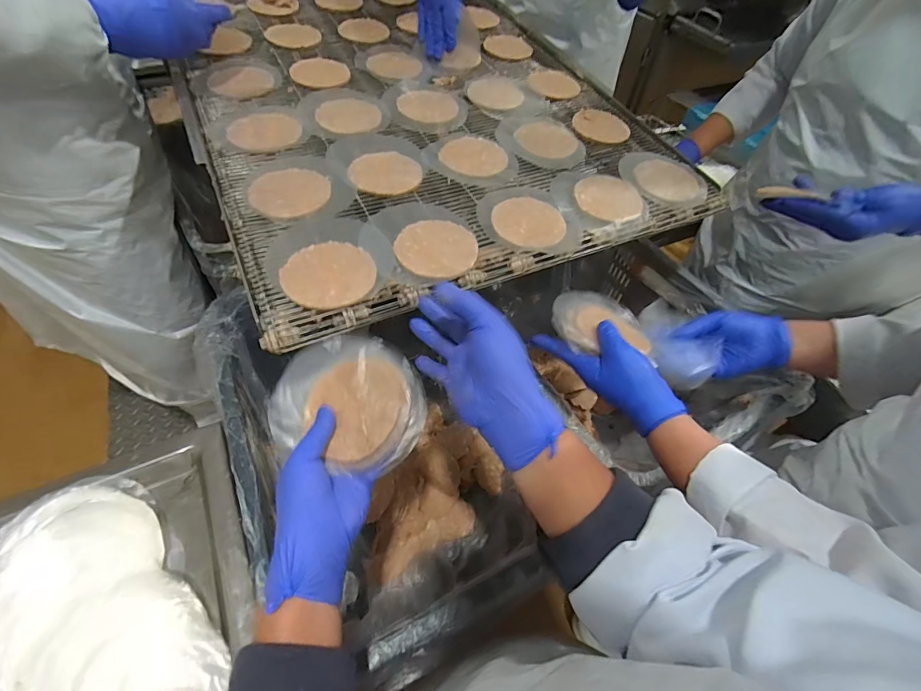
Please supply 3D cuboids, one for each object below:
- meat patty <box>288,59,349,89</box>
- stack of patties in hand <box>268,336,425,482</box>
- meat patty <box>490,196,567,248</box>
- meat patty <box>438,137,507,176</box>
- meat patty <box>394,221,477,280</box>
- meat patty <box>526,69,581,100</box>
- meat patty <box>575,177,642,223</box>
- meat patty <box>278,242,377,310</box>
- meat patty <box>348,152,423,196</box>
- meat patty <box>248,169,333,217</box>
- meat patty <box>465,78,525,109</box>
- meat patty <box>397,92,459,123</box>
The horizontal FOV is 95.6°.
[{"bbox_3d":[-0.212,-0.414,0.632,0.085,0.010,0.074,-12,54,-14],"label":"meat patty"},{"bbox_3d":[-0.100,0.048,0.381,0.135,0.021,0.114,11,71,4],"label":"stack of patties in hand"},{"bbox_3d":[0.079,-0.144,0.483,0.083,0.009,0.078,3,52,-3],"label":"meat patty"},{"bbox_3d":[0.018,-0.250,0.549,0.085,0.005,0.078,3,52,-3],"label":"meat patty"},{"bbox_3d":[-0.026,-0.103,0.442,0.084,0.007,0.083,3,52,-3],"label":"meat patty"},{"bbox_3d":[0.155,-0.431,0.686,0.085,0.008,0.093,12,52,4],"label":"meat patty"},{"bbox_3d":[0.184,-0.186,0.524,0.076,0.010,0.079,3,52,-3],"label":"meat patty"},{"bbox_3d":[-0.128,-0.070,0.409,0.086,0.008,0.081,-2,52,-7],"label":"meat patty"},{"bbox_3d":[-0.092,-0.213,0.514,0.084,0.011,0.076,-9,54,-12],"label":"meat patty"},{"bbox_3d":[-0.196,-0.176,0.475,0.088,0.004,0.083,3,52,-3],"label":"meat patty"},{"bbox_3d":[0.055,-0.394,0.654,0.086,0.015,0.069,8,52,1],"label":"meat patty"},{"bbox_3d":[-0.047,-0.349,0.610,0.086,0.009,0.079,0,52,-5],"label":"meat patty"}]

